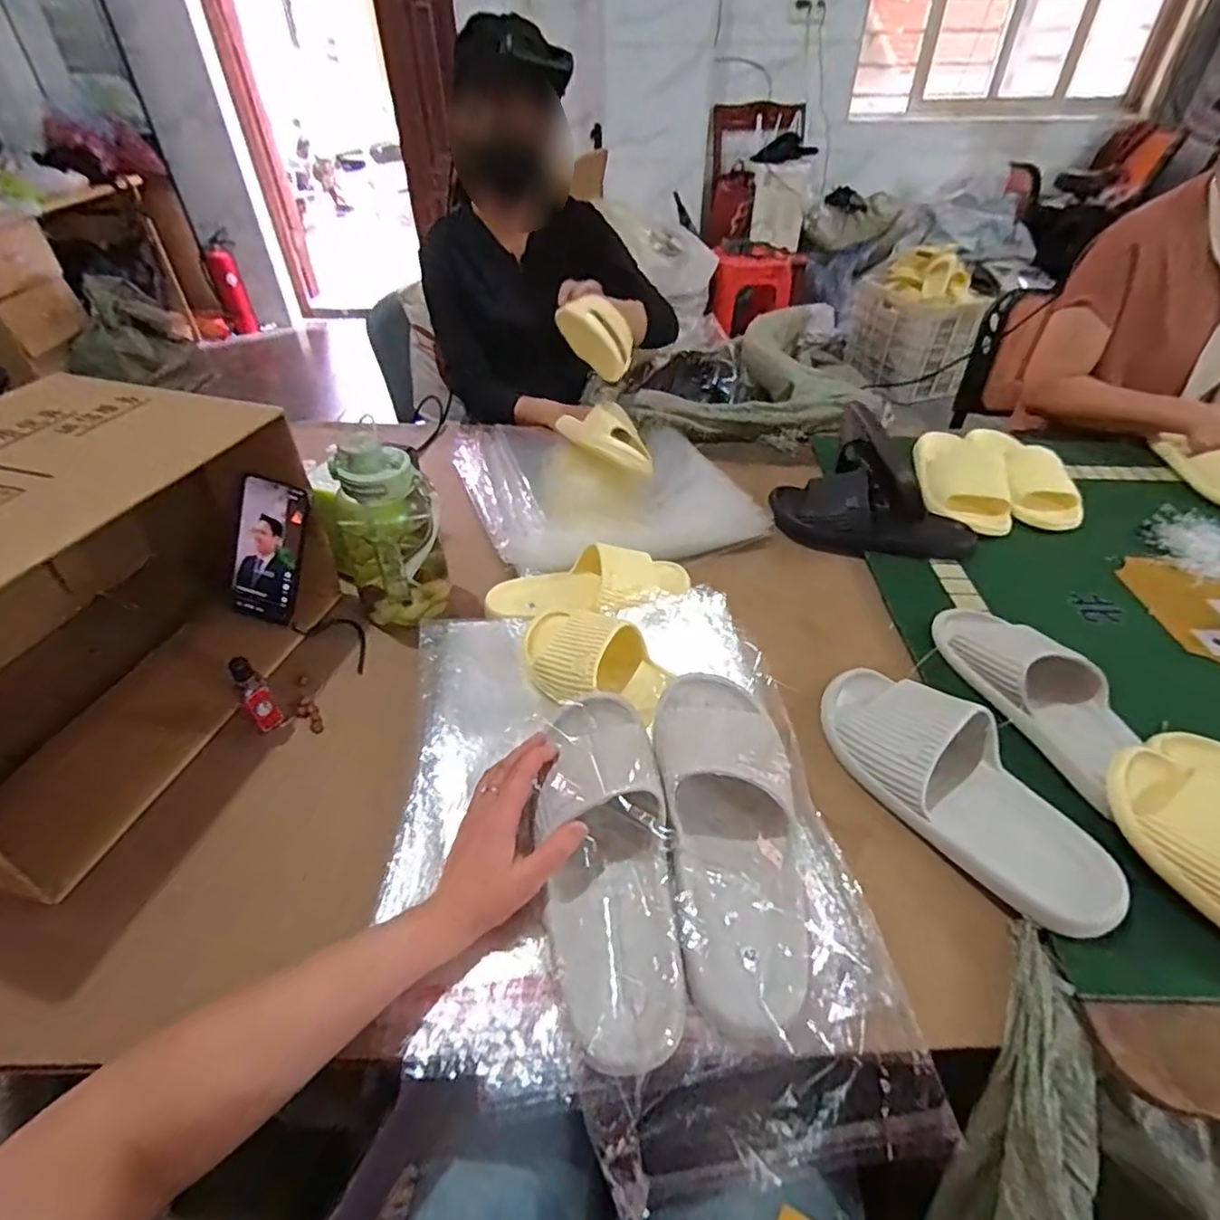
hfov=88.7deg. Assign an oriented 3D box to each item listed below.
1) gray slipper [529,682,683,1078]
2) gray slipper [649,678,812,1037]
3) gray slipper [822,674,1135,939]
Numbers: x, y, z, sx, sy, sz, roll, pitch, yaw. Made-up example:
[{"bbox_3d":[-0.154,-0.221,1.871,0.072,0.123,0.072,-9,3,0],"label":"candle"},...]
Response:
[{"bbox_3d":[-0.005,0.182,0.484,0.094,0.059,0.282,-5,55,-5],"label":"gray slipper"},{"bbox_3d":[0.096,0.163,0.495,0.105,0.061,0.281,-2,55,-2],"label":"gray slipper"},{"bbox_3d":[0.308,0.143,0.554,0.103,0.067,0.278,-22,47,-22],"label":"gray slipper"}]

